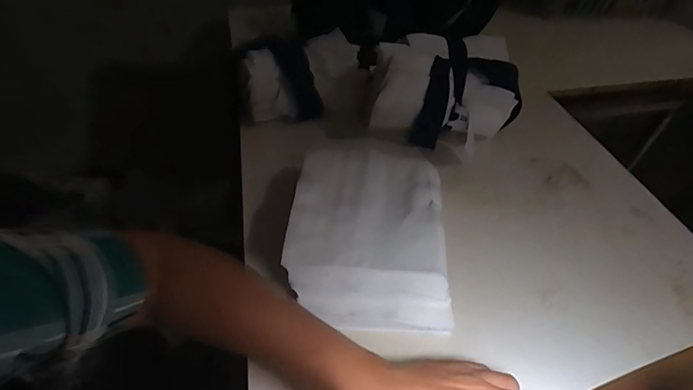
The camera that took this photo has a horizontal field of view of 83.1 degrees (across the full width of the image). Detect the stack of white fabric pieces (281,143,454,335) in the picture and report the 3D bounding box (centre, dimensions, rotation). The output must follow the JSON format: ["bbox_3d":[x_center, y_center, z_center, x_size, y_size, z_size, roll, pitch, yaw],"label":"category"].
[{"bbox_3d":[0.023,0.031,0.425,0.159,0.049,0.216,4,45,0],"label":"stack of white fabric pieces"}]

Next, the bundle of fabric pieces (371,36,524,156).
[{"bbox_3d":[0.138,-0.145,0.554,0.202,0.116,0.119,16,46,11],"label":"bundle of fabric pieces"}]

